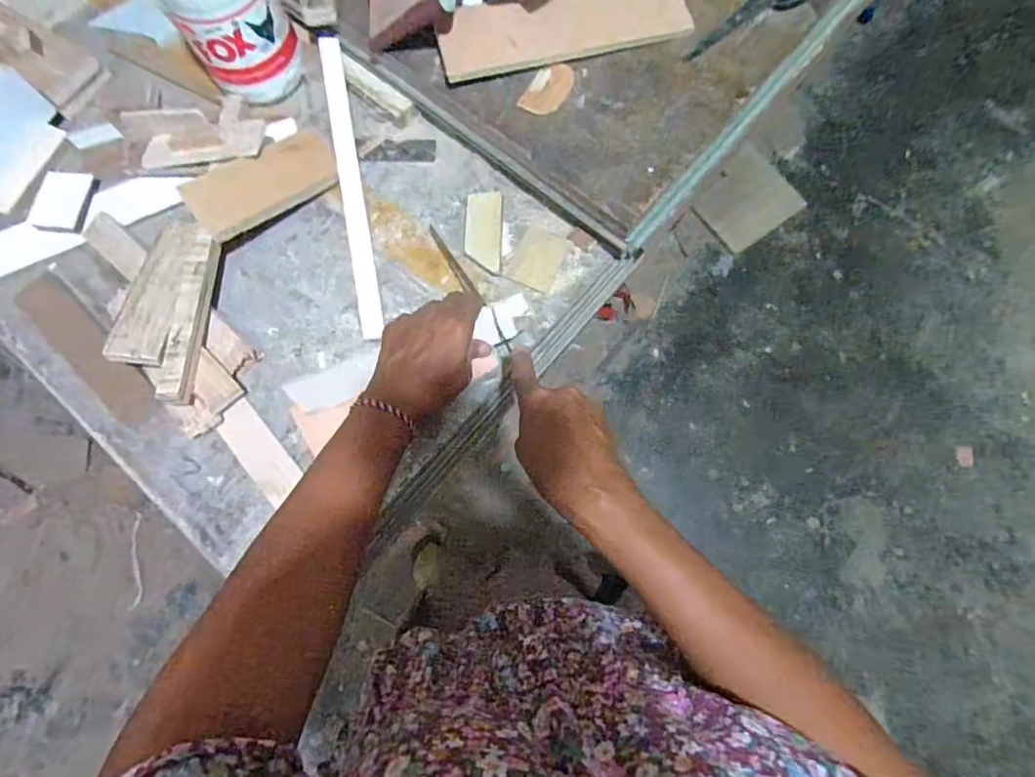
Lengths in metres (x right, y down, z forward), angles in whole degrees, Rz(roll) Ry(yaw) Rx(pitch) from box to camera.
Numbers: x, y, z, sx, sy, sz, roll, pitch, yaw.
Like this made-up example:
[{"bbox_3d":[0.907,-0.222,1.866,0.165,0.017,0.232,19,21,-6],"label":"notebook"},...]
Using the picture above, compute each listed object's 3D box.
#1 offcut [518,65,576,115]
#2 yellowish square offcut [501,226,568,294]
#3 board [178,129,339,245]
[{"bbox_3d":[0.029,-0.274,0.502,0.035,0.006,0.056,29,77,9],"label":"offcut"},{"bbox_3d":[0.019,-0.123,0.518,0.042,0.007,0.058,23,77,8],"label":"yellowish square offcut"},{"bbox_3d":[-0.235,-0.194,0.516,0.139,0.008,0.059,-36,101,-17],"label":"board"}]

